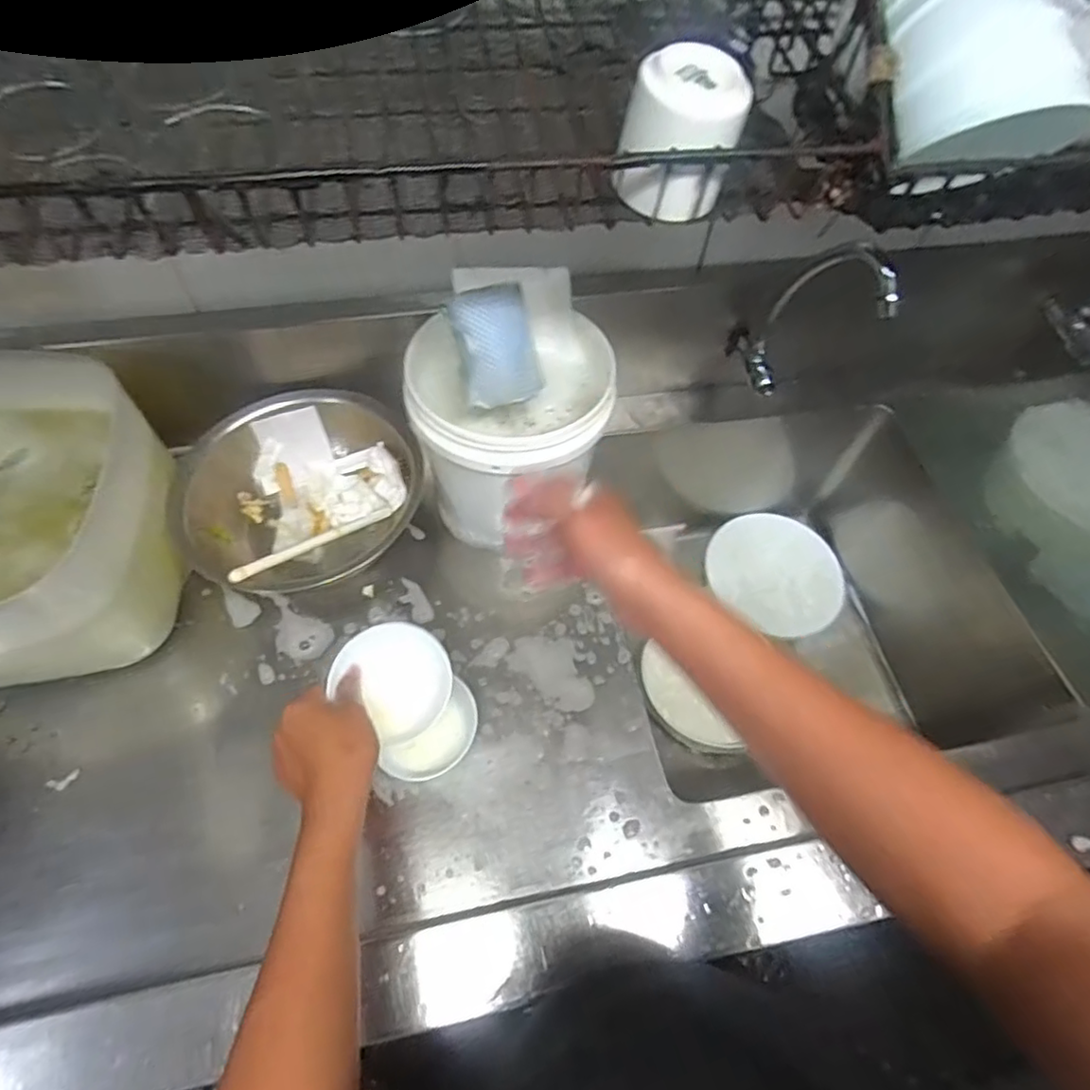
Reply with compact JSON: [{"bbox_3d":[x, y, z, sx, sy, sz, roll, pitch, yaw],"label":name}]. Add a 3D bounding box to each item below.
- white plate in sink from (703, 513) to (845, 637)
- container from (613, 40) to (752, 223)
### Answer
[{"bbox_3d":[0.401,0.043,1.066,0.194,0.041,0.227,-40,69,-22],"label":"white plate in sink"},{"bbox_3d":[0.078,-0.234,0.357,0.063,0.067,0.061,14,61,5],"label":"container"}]

